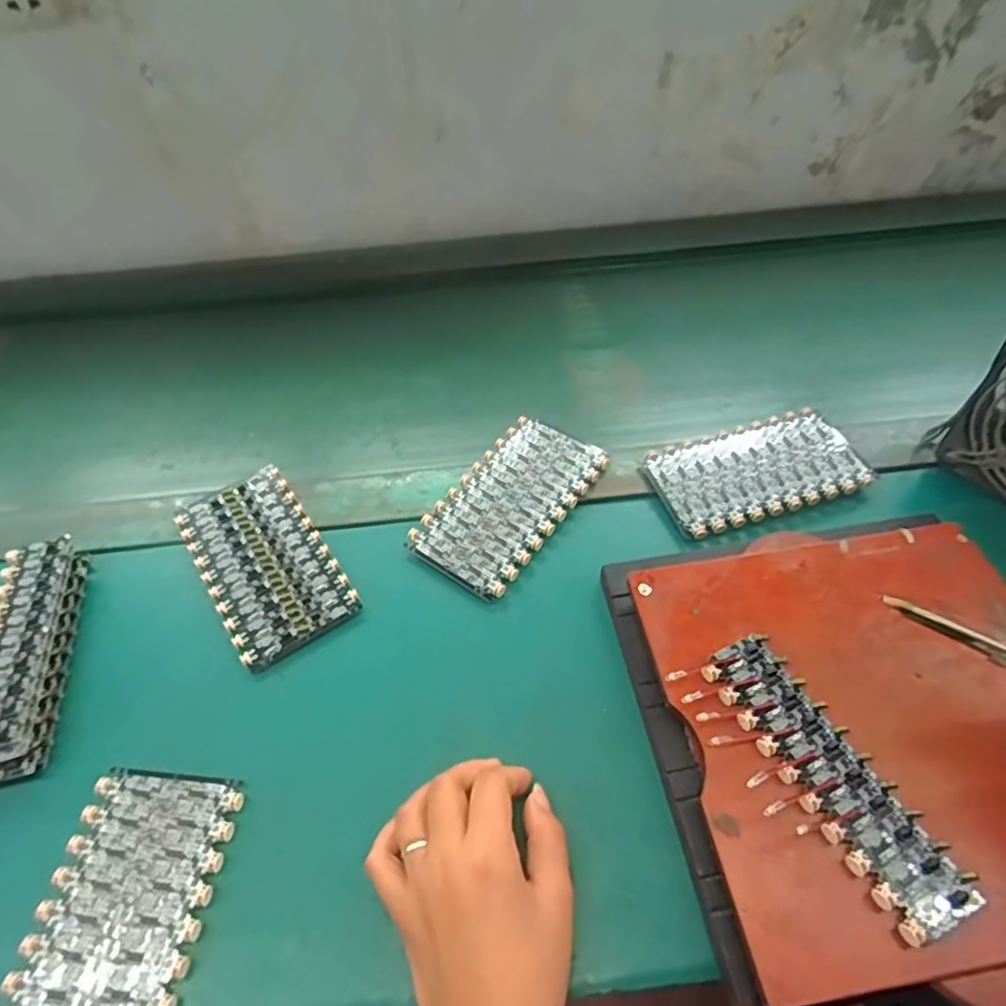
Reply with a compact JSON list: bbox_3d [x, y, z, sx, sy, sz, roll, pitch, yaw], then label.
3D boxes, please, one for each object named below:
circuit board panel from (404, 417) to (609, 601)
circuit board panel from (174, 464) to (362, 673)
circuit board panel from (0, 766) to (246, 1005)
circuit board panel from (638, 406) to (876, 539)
[{"bbox_3d":[0.006,-0.002,0.513,0.087,0.014,0.162,27,56,25],"label":"circuit board panel"},{"bbox_3d":[-0.181,0.041,0.488,0.089,0.011,0.165,-29,53,-20],"label":"circuit board panel"},{"bbox_3d":[-0.205,0.228,0.340,0.088,0.005,0.163,1,48,5],"label":"circuit board panel"},{"bbox_3d":[0.201,-0.027,0.522,0.165,0.015,0.092,-15,49,-9],"label":"circuit board panel"}]

